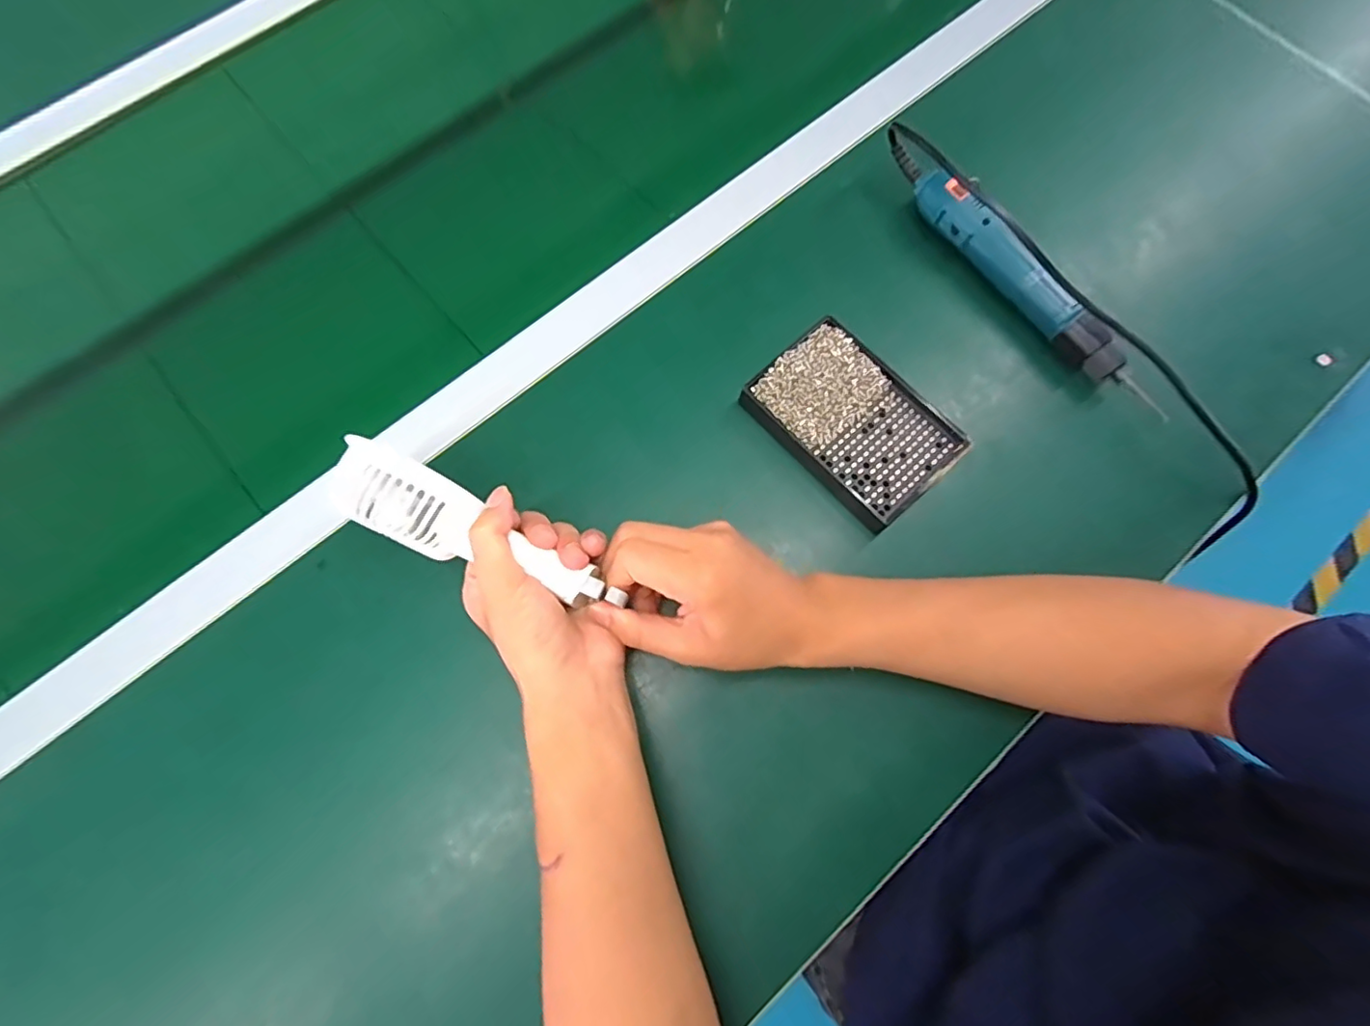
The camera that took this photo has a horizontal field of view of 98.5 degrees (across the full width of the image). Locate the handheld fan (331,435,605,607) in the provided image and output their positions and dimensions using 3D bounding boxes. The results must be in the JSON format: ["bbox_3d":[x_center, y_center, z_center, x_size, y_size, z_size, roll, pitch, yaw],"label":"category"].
[{"bbox_3d":[-0.118,0.012,0.328,0.152,0.030,0.042,27,77,-3],"label":"handheld fan"}]

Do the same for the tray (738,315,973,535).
[{"bbox_3d":[0.118,-0.065,0.421,0.090,0.026,0.136,-41,79,-11],"label":"tray"}]

